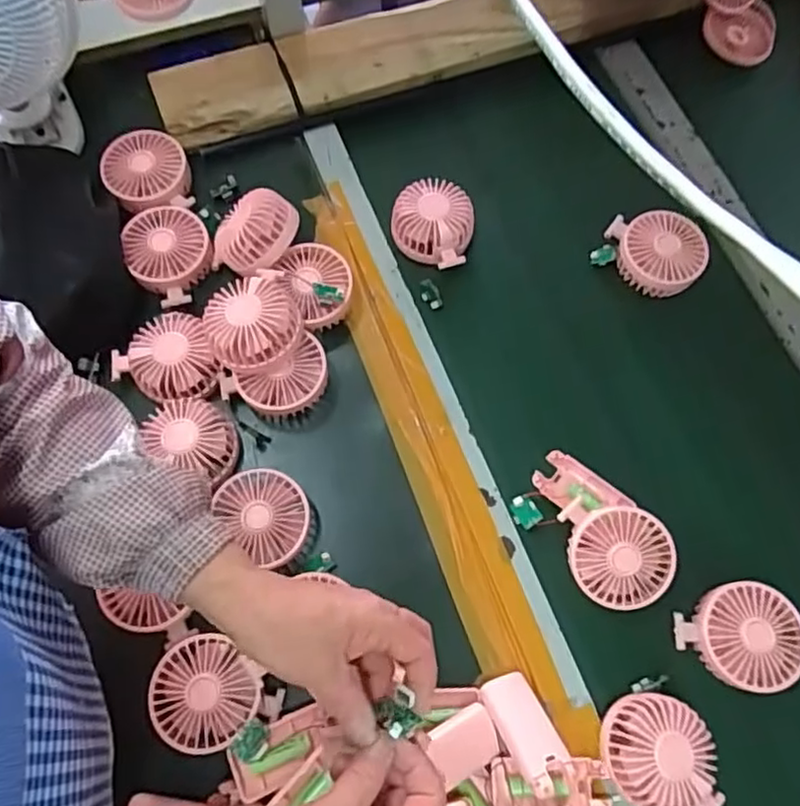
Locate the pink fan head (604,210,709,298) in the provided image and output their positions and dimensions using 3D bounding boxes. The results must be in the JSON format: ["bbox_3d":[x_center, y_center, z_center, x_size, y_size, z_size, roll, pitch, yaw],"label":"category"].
[{"bbox_3d":[0.275,-0.158,0.697,0.091,0.026,0.090,4,81,14],"label":"pink fan head"}]

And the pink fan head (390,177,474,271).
[{"bbox_3d":[0.035,-0.196,0.700,0.084,0.035,0.088,11,68,3],"label":"pink fan head"}]

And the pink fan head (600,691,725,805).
[{"bbox_3d":[0.212,0.285,0.529,0.091,0.026,0.086,6,68,1],"label":"pink fan head"}]

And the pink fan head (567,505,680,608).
[{"bbox_3d":[0.194,0.137,0.579,0.088,0.036,0.088,-1,81,6],"label":"pink fan head"}]

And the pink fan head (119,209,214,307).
[{"bbox_3d":[-0.235,-0.151,0.672,0.083,0.032,0.098,-22,70,-10],"label":"pink fan head"}]

